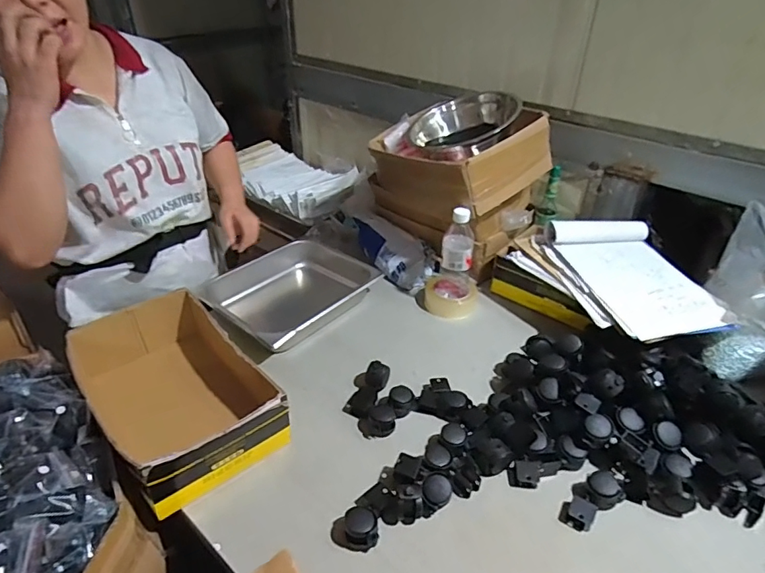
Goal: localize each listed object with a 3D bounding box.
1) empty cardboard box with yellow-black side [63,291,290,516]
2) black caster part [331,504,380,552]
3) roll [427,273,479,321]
[{"bbox_3d":[-0.334,0.162,0.769,0.226,0.101,0.355,-25,42,-32],"label":"empty cardboard box with yellow-black side"},{"bbox_3d":[-0.037,0.316,0.627,0.059,0.029,0.047,-3,35,-6],"label":"black caster part"},{"bbox_3d":[0.150,0.021,1.057,0.113,0.051,0.095,8,35,10],"label":"roll"}]

